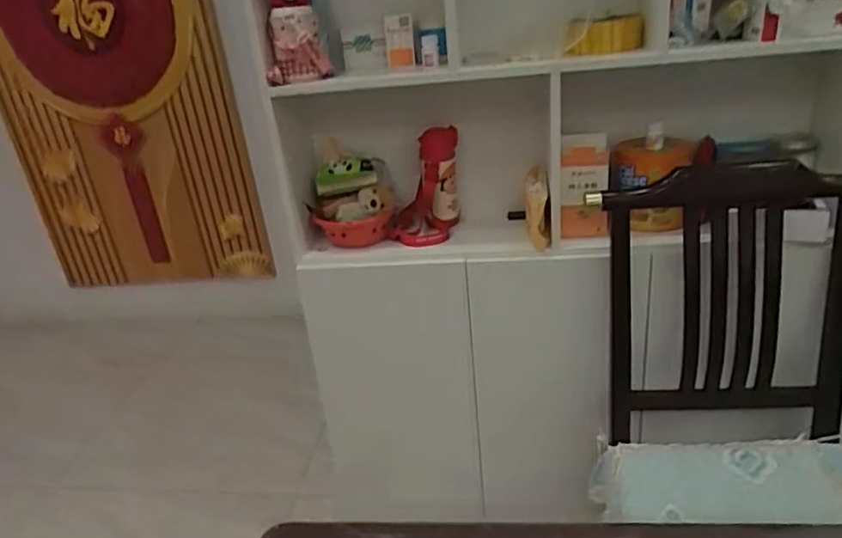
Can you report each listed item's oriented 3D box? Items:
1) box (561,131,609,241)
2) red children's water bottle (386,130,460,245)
[{"bbox_3d":[0.336,-0.167,1.269,0.092,0.199,0.093,-1,25,12],"label":"box"},{"bbox_3d":[0.002,-0.184,1.362,0.159,0.227,0.174,-1,25,10],"label":"red children's water bottle"}]

